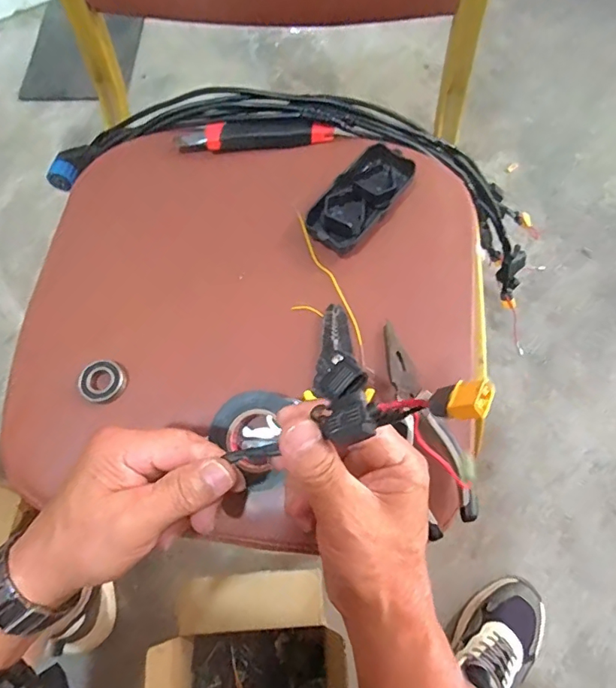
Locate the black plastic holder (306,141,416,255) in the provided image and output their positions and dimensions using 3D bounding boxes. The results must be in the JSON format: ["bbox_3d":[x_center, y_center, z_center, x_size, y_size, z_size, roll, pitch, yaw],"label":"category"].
[{"bbox_3d":[0.045,-0.127,0.430,0.047,0.025,0.112,40,77,15],"label":"black plastic holder"}]

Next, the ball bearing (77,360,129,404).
[{"bbox_3d":[-0.162,0.030,0.389,0.032,0.012,0.036,41,77,15],"label":"ball bearing"}]

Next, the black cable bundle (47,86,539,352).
[{"bbox_3d":[0.016,-0.169,0.538,0.596,0.184,0.114,14,71,-8],"label":"black cable bundle"}]

